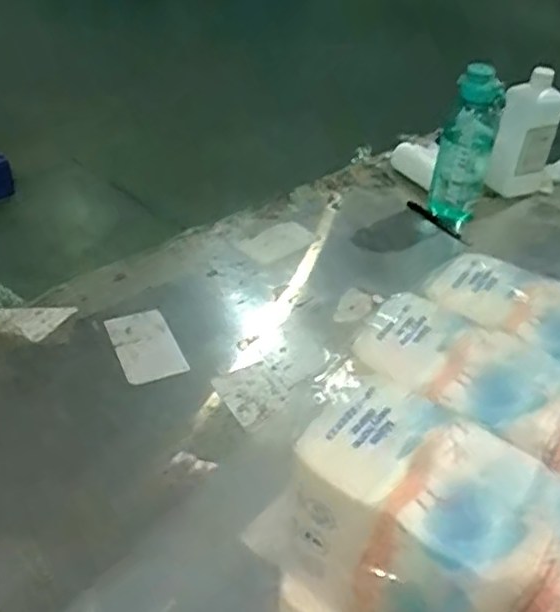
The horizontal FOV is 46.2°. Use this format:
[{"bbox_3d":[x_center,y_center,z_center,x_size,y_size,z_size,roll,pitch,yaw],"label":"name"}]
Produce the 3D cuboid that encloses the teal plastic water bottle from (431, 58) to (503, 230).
[{"bbox_3d":[0.303,-0.255,1.074,0.084,0.245,0.080,14,39,13],"label":"teal plastic water bottle"}]

